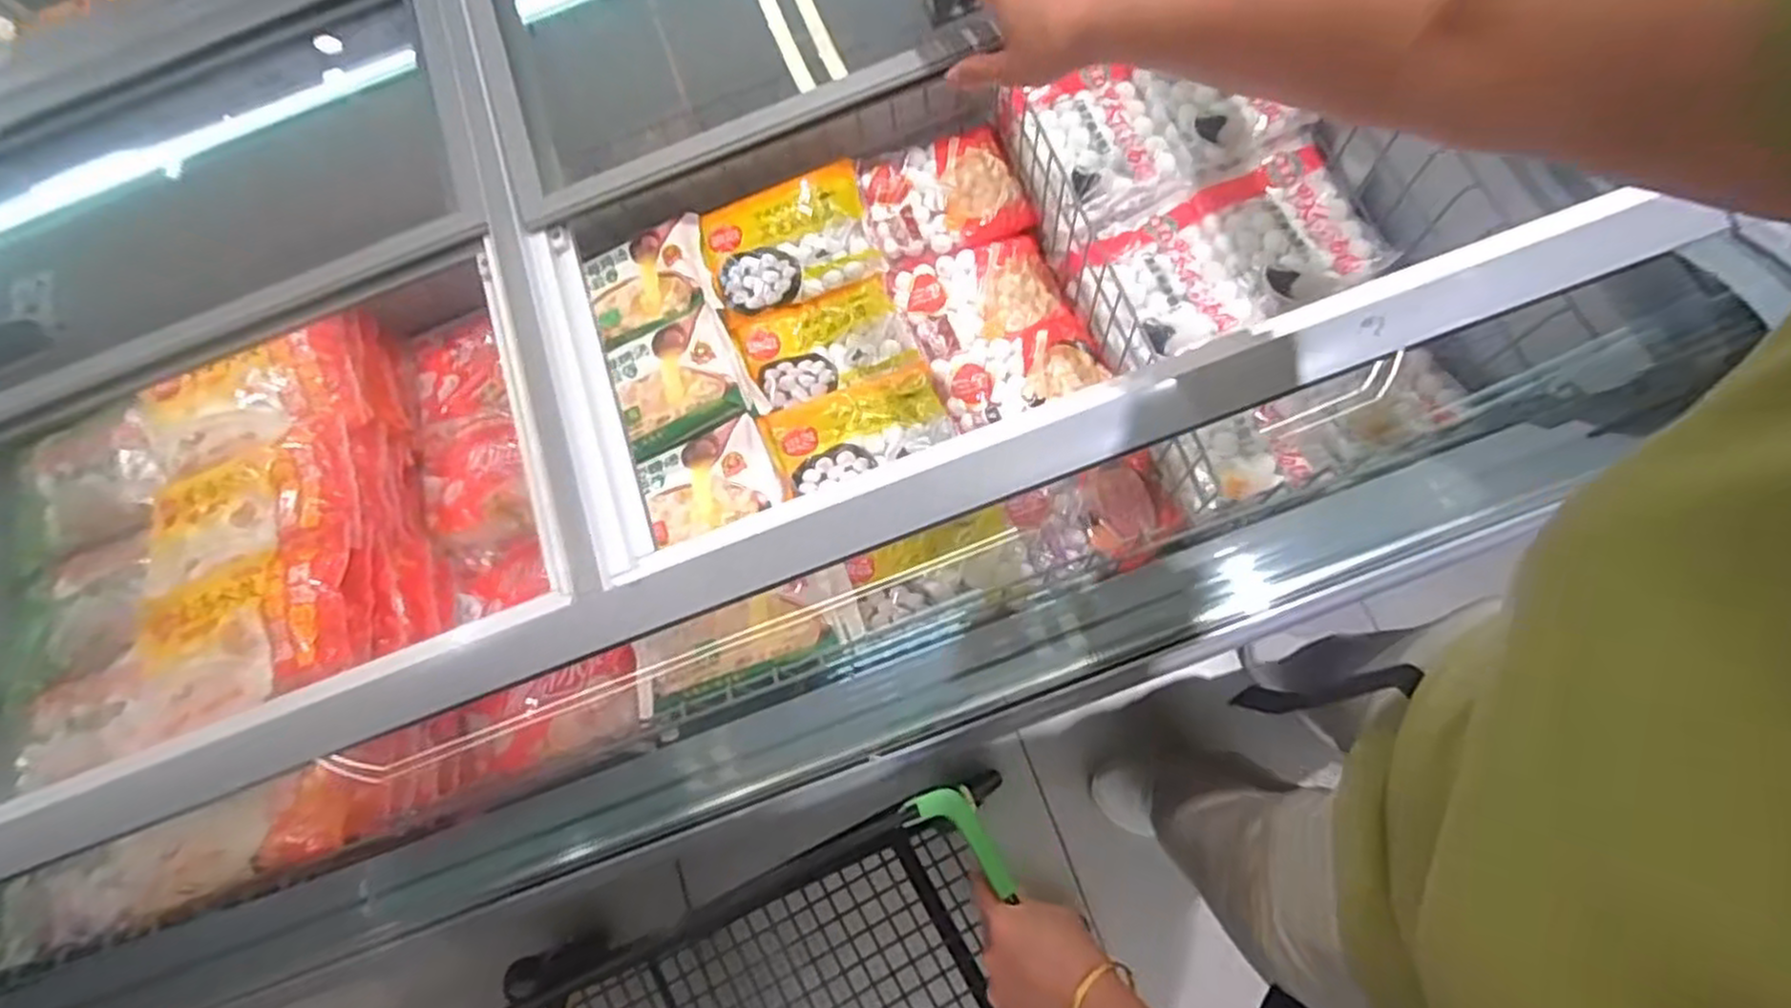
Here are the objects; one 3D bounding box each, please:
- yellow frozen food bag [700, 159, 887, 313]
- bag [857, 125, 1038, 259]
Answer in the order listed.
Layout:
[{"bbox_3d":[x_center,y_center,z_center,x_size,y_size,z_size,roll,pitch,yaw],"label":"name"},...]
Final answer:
[{"bbox_3d":[-0.136,-0.339,0.985,0.215,0.042,0.158,-15,70,-3],"label":"yellow frozen food bag"},{"bbox_3d":[0.064,-0.413,1.012,0.205,0.040,0.150,-13,70,-2],"label":"bag"}]

